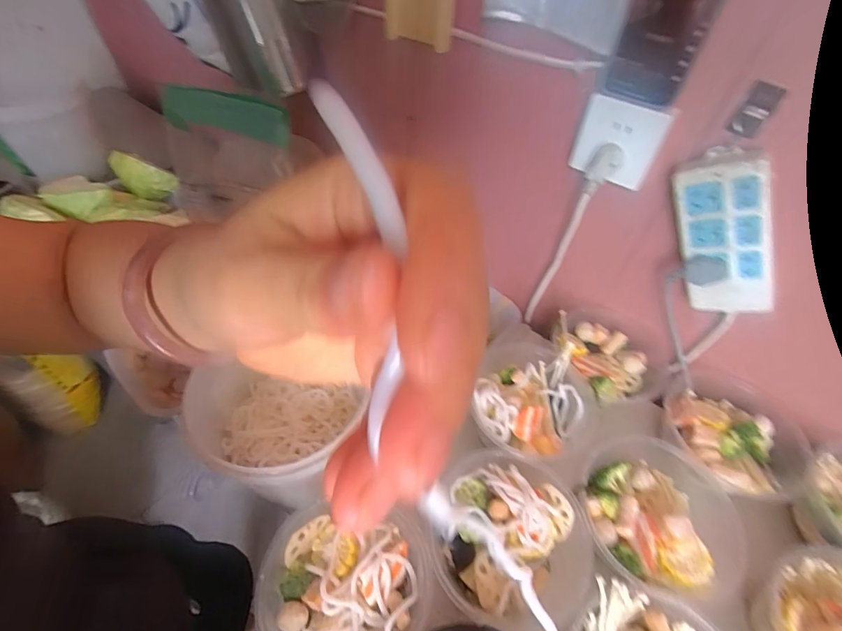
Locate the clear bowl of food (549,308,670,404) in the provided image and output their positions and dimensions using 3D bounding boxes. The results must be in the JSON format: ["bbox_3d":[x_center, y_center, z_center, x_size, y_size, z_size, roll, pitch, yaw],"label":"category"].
[{"bbox_3d":[0.264,0.058,0.573,0.170,0.063,0.157,2,50,-3],"label":"clear bowl of food"}]

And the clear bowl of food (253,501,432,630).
[{"bbox_3d":[-0.073,0.273,0.389,0.155,0.051,0.145,2,50,-3],"label":"clear bowl of food"}]

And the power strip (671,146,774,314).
[{"bbox_3d":[0.338,-0.082,0.440,0.034,0.189,0.081,-40,25,-32],"label":"power strip"}]

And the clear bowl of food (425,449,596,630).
[{"bbox_3d":[0.092,0.237,0.428,0.160,0.056,0.158,2,50,-3],"label":"clear bowl of food"}]

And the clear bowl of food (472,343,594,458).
[{"bbox_3d":[0.149,0.114,0.519,0.151,0.048,0.154,2,50,-3],"label":"clear bowl of food"}]

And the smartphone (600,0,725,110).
[{"bbox_3d":[0.232,-0.285,0.367,0.077,0.156,0.015,31,54,20],"label":"smartphone"}]

